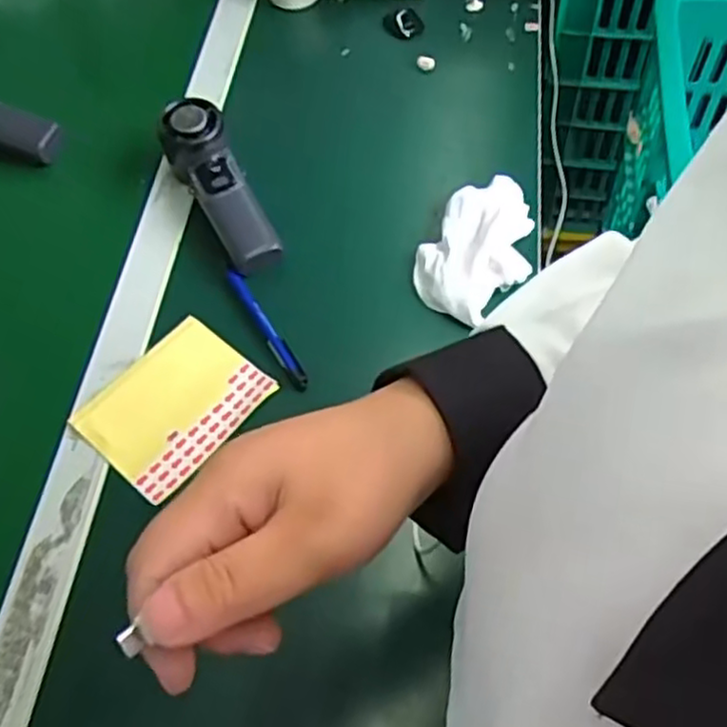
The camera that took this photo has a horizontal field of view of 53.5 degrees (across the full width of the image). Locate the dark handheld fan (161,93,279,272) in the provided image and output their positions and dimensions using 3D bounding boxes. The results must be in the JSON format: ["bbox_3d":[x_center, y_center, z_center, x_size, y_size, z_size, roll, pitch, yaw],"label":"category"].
[{"bbox_3d":[-0.119,-0.145,0.608,0.053,0.052,0.164,-27,76,-11],"label":"dark handheld fan"}]

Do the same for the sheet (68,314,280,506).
[{"bbox_3d":[-0.139,0.028,0.530,0.100,0.005,0.121,36,69,22],"label":"sheet"}]

